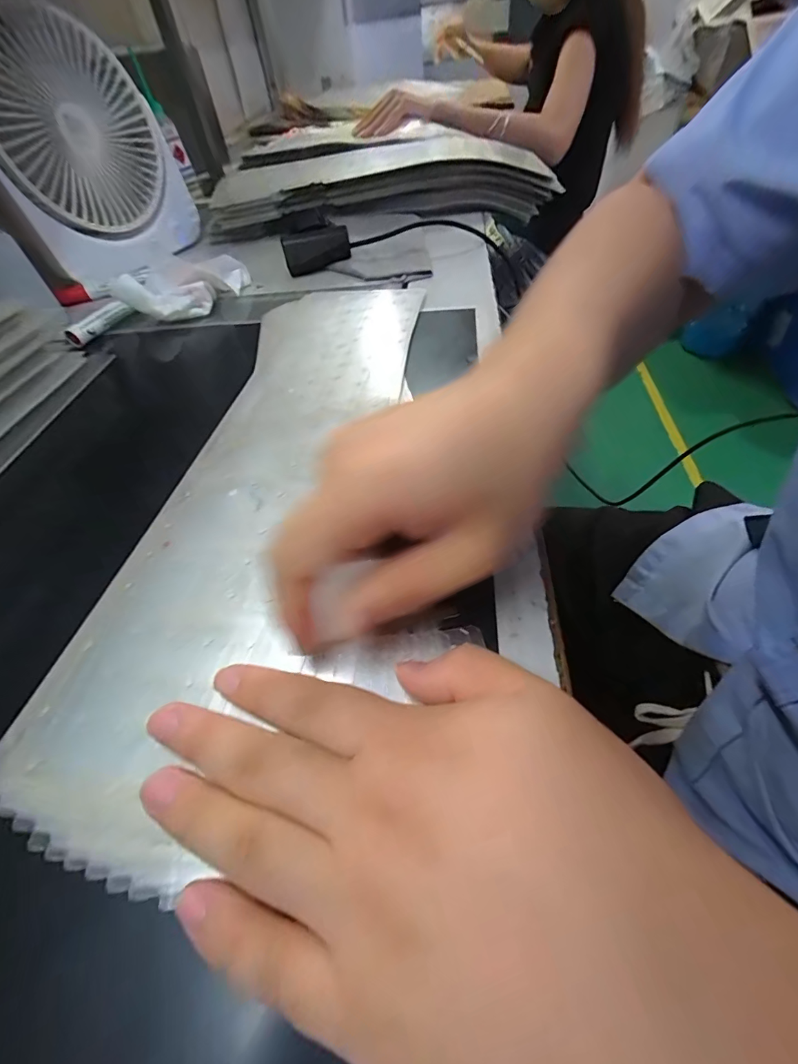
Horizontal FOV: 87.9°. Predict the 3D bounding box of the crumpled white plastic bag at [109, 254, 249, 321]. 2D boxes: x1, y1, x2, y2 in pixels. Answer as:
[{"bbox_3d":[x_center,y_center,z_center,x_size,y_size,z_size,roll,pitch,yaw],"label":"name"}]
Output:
[{"bbox_3d":[-0.195,-0.234,0.390,0.125,0.036,0.051,-36,55,-20],"label":"crumpled white plastic bag"}]

